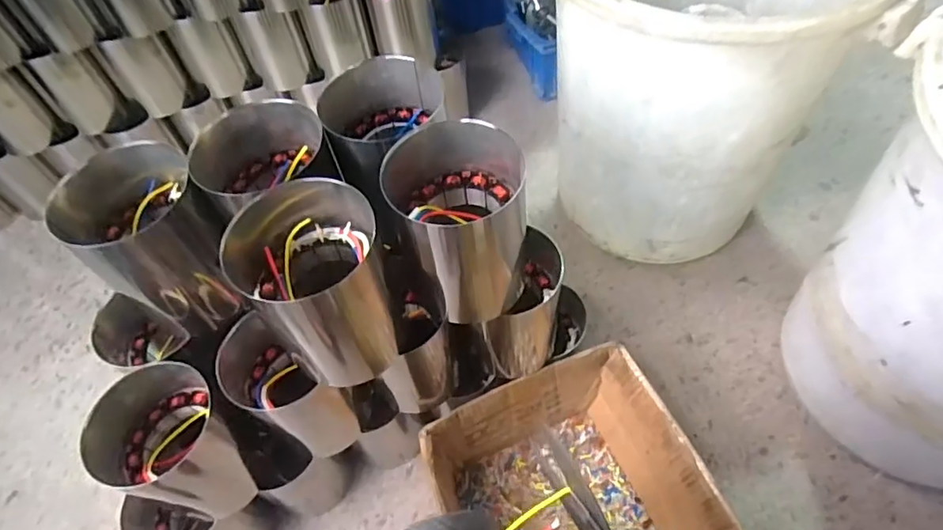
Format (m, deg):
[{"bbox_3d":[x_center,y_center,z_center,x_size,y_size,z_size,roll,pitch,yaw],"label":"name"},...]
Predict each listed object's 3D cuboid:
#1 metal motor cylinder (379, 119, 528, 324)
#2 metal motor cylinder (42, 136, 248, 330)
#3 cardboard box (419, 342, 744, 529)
[{"bbox_3d":[-0.008,-0.037,0.547,0.111,0.179,0.106,-10,56,-2],"label":"metal motor cylinder"},{"bbox_3d":[-0.310,-0.022,0.560,0.103,0.162,0.113,-2,56,3],"label":"metal motor cylinder"},{"bbox_3d":[0.123,0.294,0.686,0.284,0.148,0.295,-23,57,-10],"label":"cardboard box"}]

